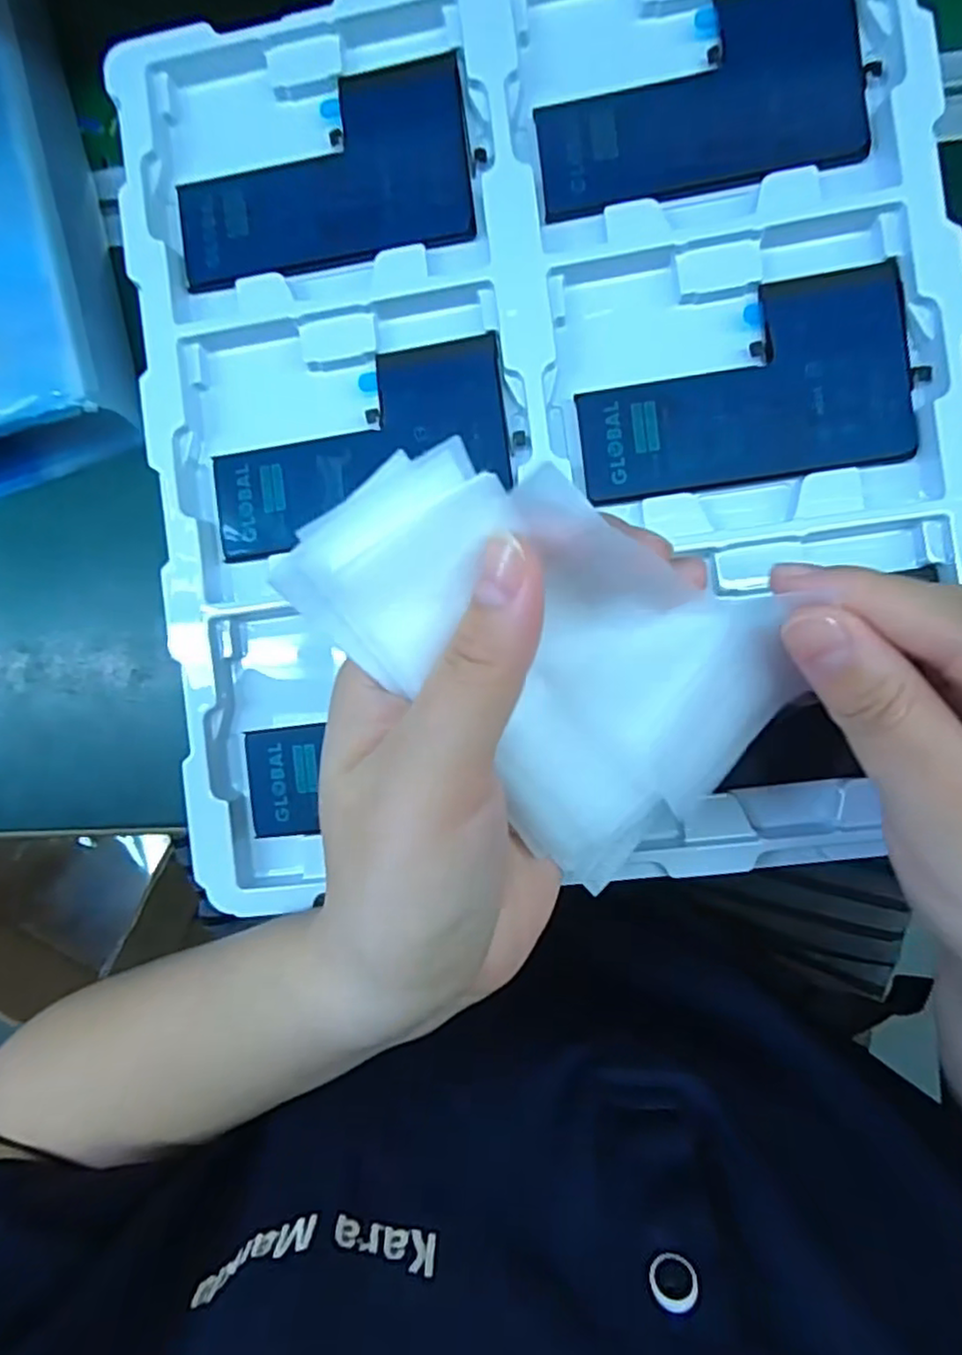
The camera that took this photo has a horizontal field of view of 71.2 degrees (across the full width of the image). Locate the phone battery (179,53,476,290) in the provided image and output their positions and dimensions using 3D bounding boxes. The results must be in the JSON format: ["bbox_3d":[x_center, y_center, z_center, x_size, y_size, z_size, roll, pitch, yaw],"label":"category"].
[{"bbox_3d":[-0.058,-0.183,0.246,0.108,0.004,0.066,-8,87,6],"label":"phone battery"}]

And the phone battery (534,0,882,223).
[{"bbox_3d":[0.074,-0.199,0.230,0.110,0.004,0.066,-8,87,6],"label":"phone battery"}]

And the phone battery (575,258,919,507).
[{"bbox_3d":[0.088,-0.099,0.228,0.108,0.004,0.066,-7,87,6],"label":"phone battery"}]

